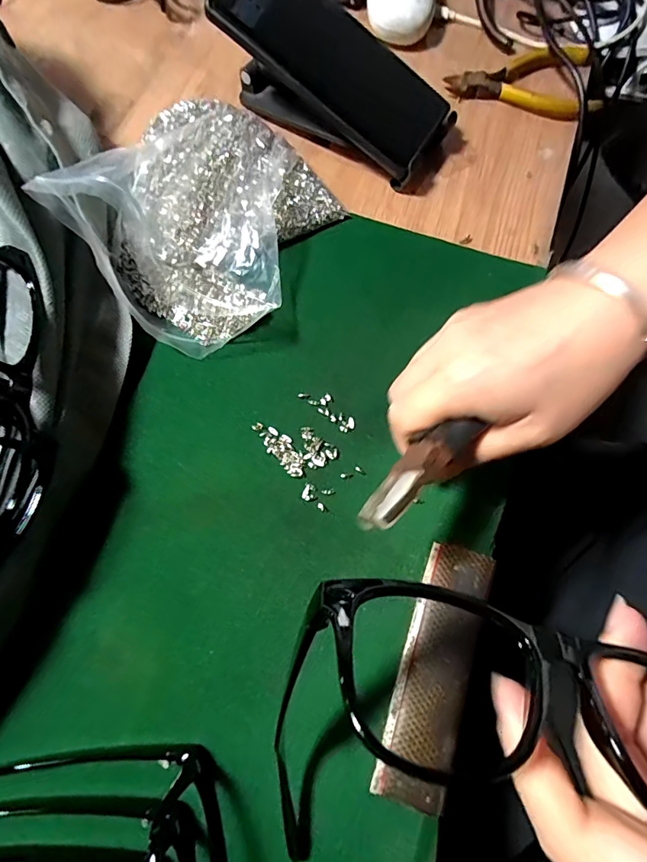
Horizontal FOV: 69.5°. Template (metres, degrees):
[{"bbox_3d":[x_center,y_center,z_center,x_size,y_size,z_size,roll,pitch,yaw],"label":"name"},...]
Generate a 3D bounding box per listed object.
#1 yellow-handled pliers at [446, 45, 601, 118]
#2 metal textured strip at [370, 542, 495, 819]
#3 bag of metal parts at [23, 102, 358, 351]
[{"bbox_3d":[0.162,-0.290,0.382,0.120,0.015,0.080,1,70,-1],"label":"yellow-handled pliers"},{"bbox_3d":[0.056,0.116,0.231,0.034,0.007,0.118,18,71,5],"label":"metal textured strip"},{"bbox_3d":[-0.075,-0.142,0.304,0.156,0.039,0.156,-42,76,-14],"label":"bag of metal parts"}]

